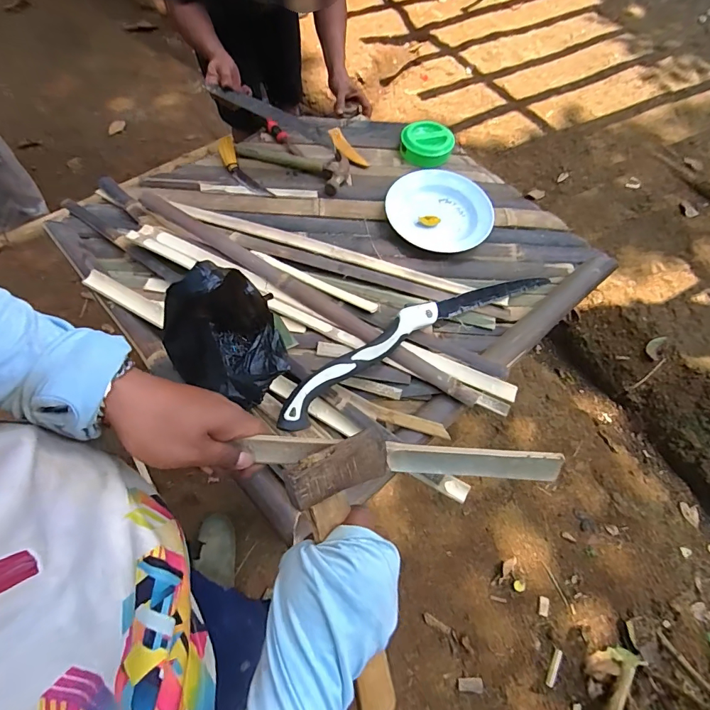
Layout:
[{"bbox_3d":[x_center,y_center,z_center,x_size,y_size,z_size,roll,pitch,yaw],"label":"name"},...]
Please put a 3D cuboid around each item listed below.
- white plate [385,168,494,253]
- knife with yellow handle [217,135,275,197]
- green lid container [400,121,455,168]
[{"bbox_3d":[0.176,-0.302,0.892,0.224,0.042,0.187,18,65,5],"label":"white plate"},{"bbox_3d":[-0.243,-0.396,0.915,0.043,0.029,0.172,-36,86,-16],"label":"knife with yellow handle"},{"bbox_3d":[0.168,-0.492,0.987,0.120,0.045,0.113,1,65,-2],"label":"green lid container"}]

